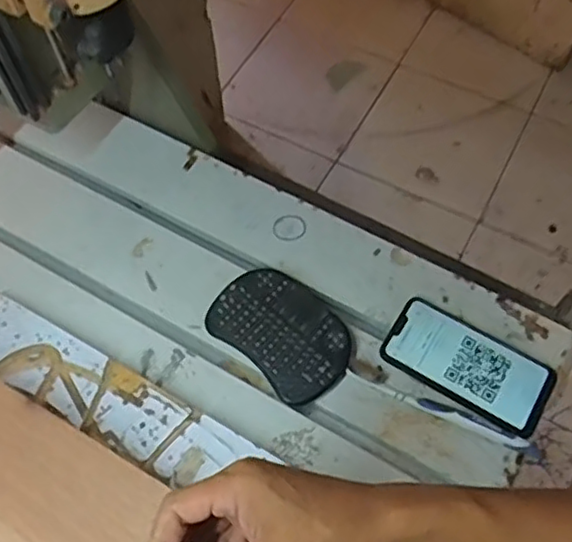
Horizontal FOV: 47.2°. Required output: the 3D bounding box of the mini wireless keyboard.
[{"bbox_3d":[-0.002,0.059,0.647,0.140,0.025,0.096,40,69,19],"label":"mini wireless keyboard"}]

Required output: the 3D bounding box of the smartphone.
[{"bbox_3d":[0.176,0.089,0.632,0.155,0.017,0.078,30,66,16],"label":"smartphone"}]

